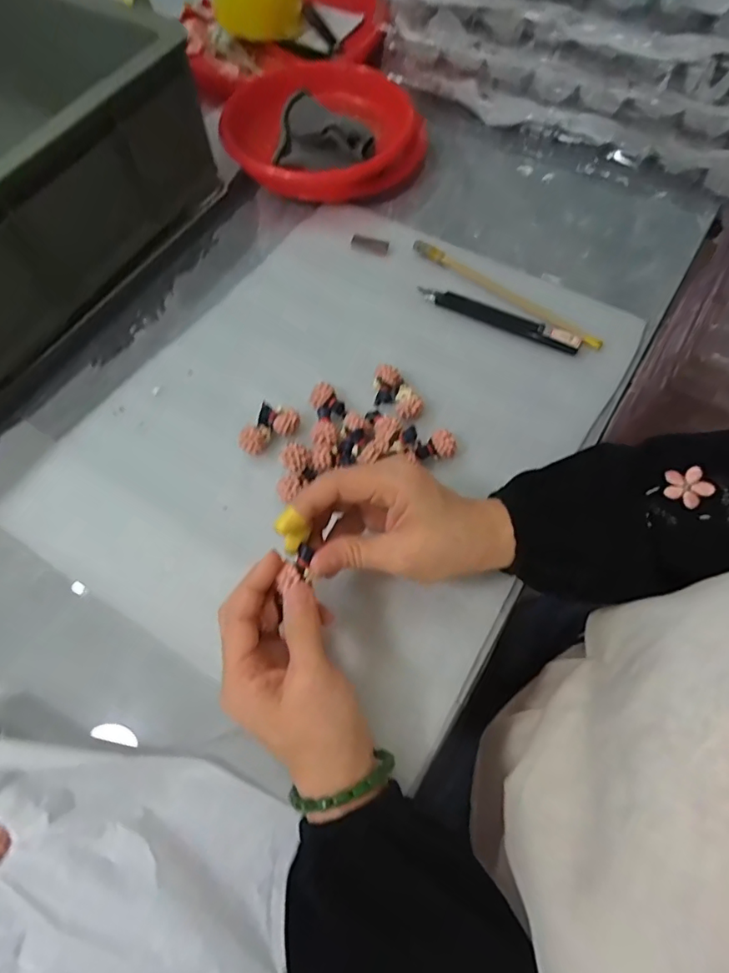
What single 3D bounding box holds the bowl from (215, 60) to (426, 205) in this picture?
[{"bbox_3d":[-0.032,-0.339,0.486,0.171,0.055,0.152,13,66,7],"label":"bowl"}]

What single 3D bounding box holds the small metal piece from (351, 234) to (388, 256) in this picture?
[{"bbox_3d":[0.005,-0.216,0.458,0.033,0.004,0.014,14,66,7],"label":"small metal piece"}]

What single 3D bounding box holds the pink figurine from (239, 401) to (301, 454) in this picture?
[{"bbox_3d":[-0.070,-0.039,0.376,0.032,0.024,0.039,26,68,13],"label":"pink figurine"}]

